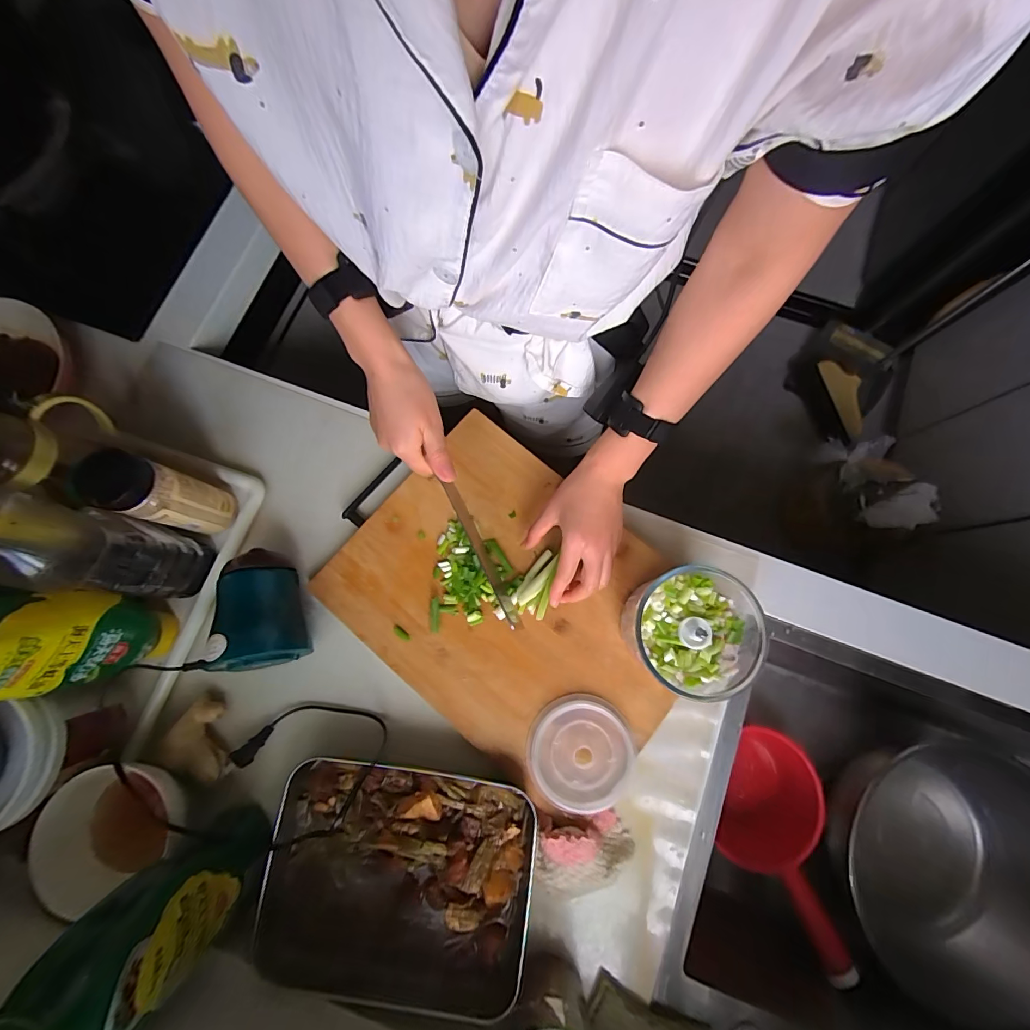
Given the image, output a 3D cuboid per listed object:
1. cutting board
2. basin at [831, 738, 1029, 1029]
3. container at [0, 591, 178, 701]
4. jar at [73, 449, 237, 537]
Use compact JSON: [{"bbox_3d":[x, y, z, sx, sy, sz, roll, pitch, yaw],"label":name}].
[{"bbox_3d":[-0.002,0.096,0.493,0.379,0.023,0.291,40,81,8],"label":"cutting board"},{"bbox_3d":[0.582,0.481,0.592,0.297,0.119,0.296,0,78,0],"label":"basin"},{"bbox_3d":[-0.417,0.114,0.379,0.079,0.219,0.079,0,78,0],"label":"container"},{"bbox_3d":[-0.366,-0.018,0.462,0.049,0.163,0.055,17,78,4],"label":"jar"}]

